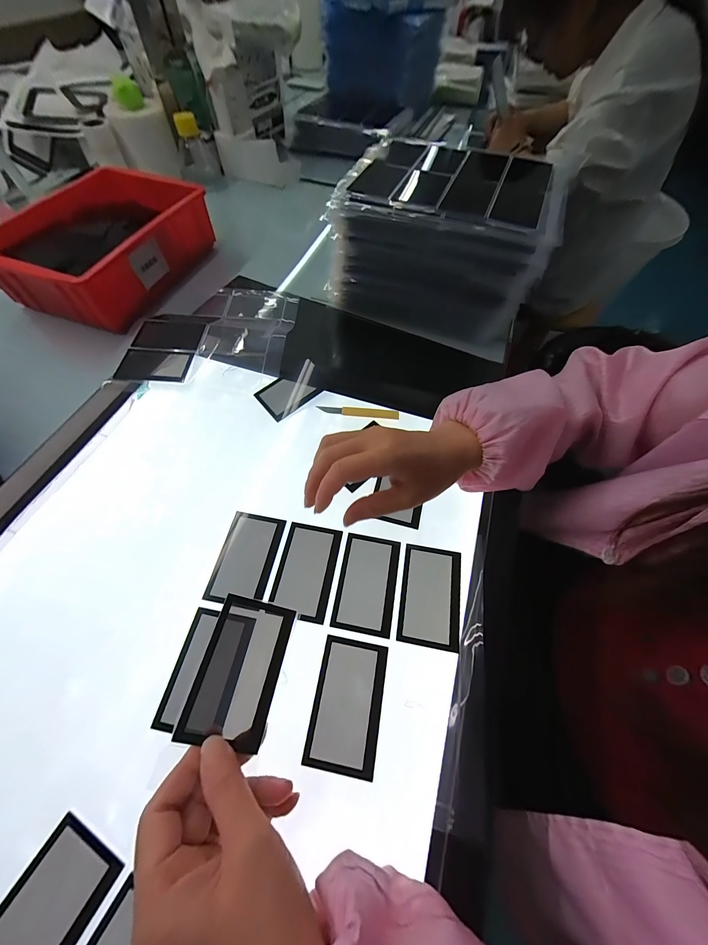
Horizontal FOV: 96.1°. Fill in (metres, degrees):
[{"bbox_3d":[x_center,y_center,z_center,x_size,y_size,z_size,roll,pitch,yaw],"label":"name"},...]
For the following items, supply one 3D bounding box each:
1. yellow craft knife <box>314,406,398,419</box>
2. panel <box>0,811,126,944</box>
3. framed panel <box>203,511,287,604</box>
[{"bbox_3d":[0.006,-0.073,0.382,0.096,0.004,0.011,5,75,2],"label":"yellow craft knife"},{"bbox_3d":[-0.187,0.266,0.185,0.050,0.004,0.083,26,64,13],"label":"panel"},{"bbox_3d":[-0.100,0.078,0.298,0.054,0.007,0.082,5,57,9],"label":"framed panel"}]

